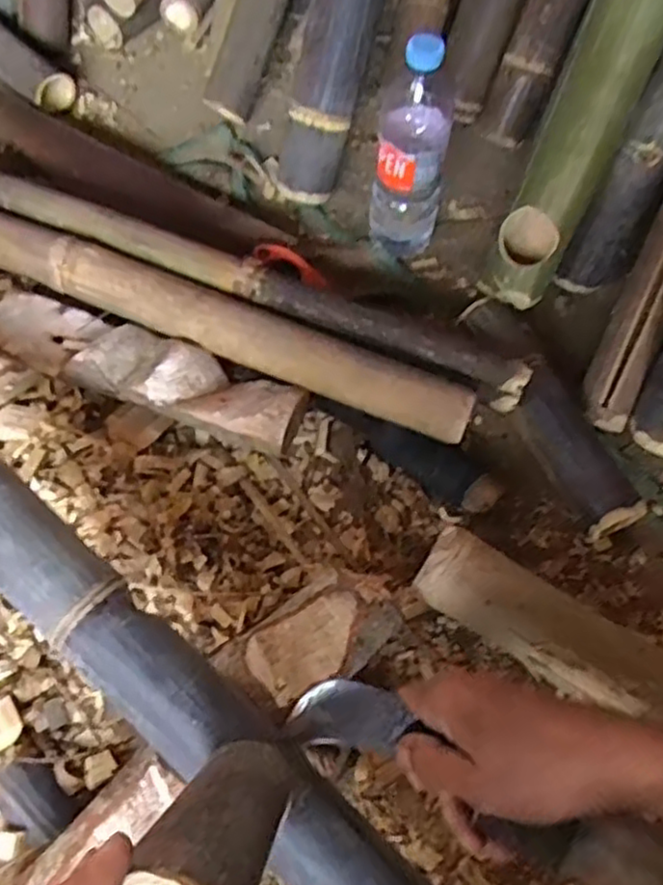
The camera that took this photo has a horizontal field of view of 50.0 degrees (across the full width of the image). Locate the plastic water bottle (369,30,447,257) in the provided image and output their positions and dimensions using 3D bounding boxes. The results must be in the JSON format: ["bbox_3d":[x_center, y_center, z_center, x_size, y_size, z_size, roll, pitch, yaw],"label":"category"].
[{"bbox_3d":[0.082,-0.289,0.707,0.074,0.231,0.069,12,62,2],"label":"plastic water bottle"}]

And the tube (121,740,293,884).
[{"bbox_3d":[-0.051,0.189,0.342,0.049,0.210,0.051,22,85,8],"label":"tube"}]

